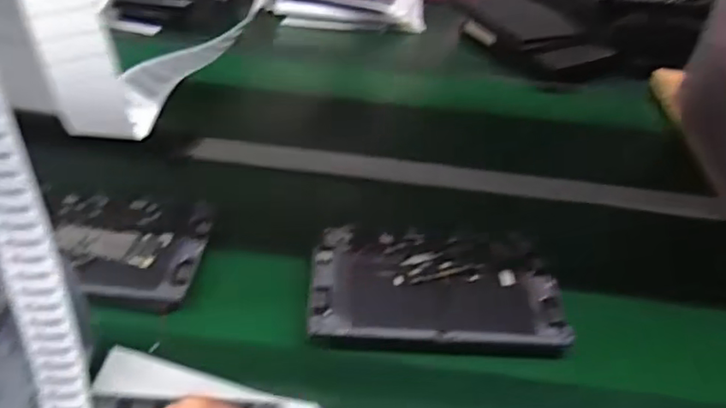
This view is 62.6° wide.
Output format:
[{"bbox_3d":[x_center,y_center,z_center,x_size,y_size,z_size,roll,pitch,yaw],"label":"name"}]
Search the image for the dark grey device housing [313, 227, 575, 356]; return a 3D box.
[{"bbox_3d":[0.075,0.083,0.619,0.249,0.014,0.168,4,38,-2],"label":"dark grey device housing"}]

